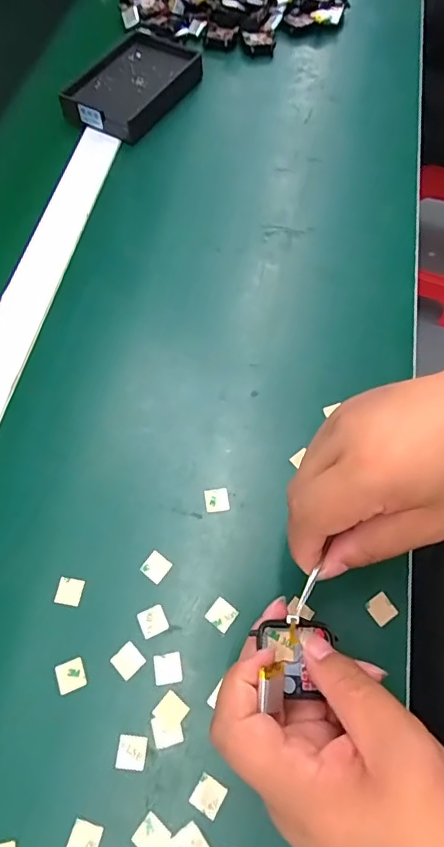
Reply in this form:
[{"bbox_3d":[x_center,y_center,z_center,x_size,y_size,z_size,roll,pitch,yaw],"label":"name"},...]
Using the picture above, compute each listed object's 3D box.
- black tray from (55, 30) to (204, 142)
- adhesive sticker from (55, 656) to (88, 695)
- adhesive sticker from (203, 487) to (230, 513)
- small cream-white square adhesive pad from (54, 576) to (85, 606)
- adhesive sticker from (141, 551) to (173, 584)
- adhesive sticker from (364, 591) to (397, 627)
[{"bbox_3d":[-0.090,-0.356,0.502,0.099,0.024,0.145,24,67,11],"label":"black tray"},{"bbox_3d":[-0.089,0.148,0.280,0.016,0.004,0.016,-20,63,-12],"label":"adhesive sticker"},{"bbox_3d":[-0.003,0.052,0.326,0.017,0.004,0.016,-9,65,-4],"label":"adhesive sticker"},{"bbox_3d":[-0.096,0.106,0.300,0.016,0.004,0.016,7,59,7],"label":"small cream-white square adhesive pad"},{"bbox_3d":[-0.042,0.092,0.307,0.016,0.004,0.016,32,69,15],"label":"adhesive sticker"},{"bbox_3d":[0.100,0.116,0.299,0.016,0.004,0.016,-31,68,-15],"label":"adhesive sticker"}]

